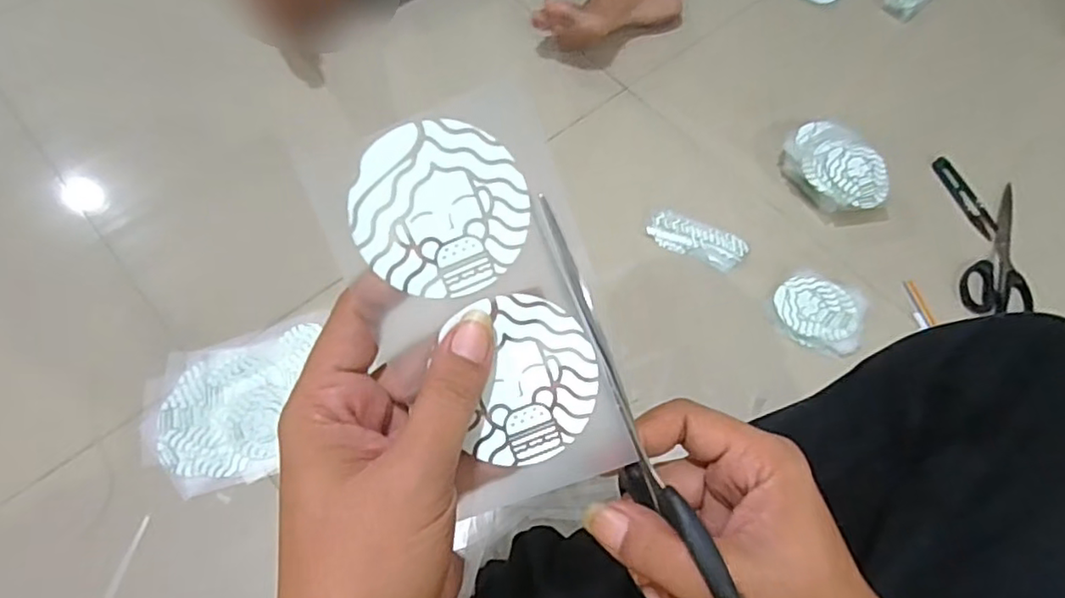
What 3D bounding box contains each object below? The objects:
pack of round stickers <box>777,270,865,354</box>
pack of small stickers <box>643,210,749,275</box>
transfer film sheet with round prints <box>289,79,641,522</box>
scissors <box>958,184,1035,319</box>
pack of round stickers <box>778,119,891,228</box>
[{"bbox_3d":[0.310,0.013,0.680,0.091,0.013,0.088,19,63,7],"label":"pack of round stickers"},{"bbox_3d":[0.187,-0.066,0.714,0.109,0.013,0.049,21,64,8],"label":"pack of small stickers"},{"bbox_3d":[-0.021,0.001,0.250,0.088,0.022,0.159,-20,95,-10],"label":"transfer film sheet with round prints"},{"bbox_3d":[0.545,-0.063,0.735,0.076,0.011,0.185,17,63,5],"label":"scissors"},{"bbox_3d":[0.357,-0.150,0.744,0.097,0.051,0.131,-16,66,-11],"label":"pack of round stickers"}]

